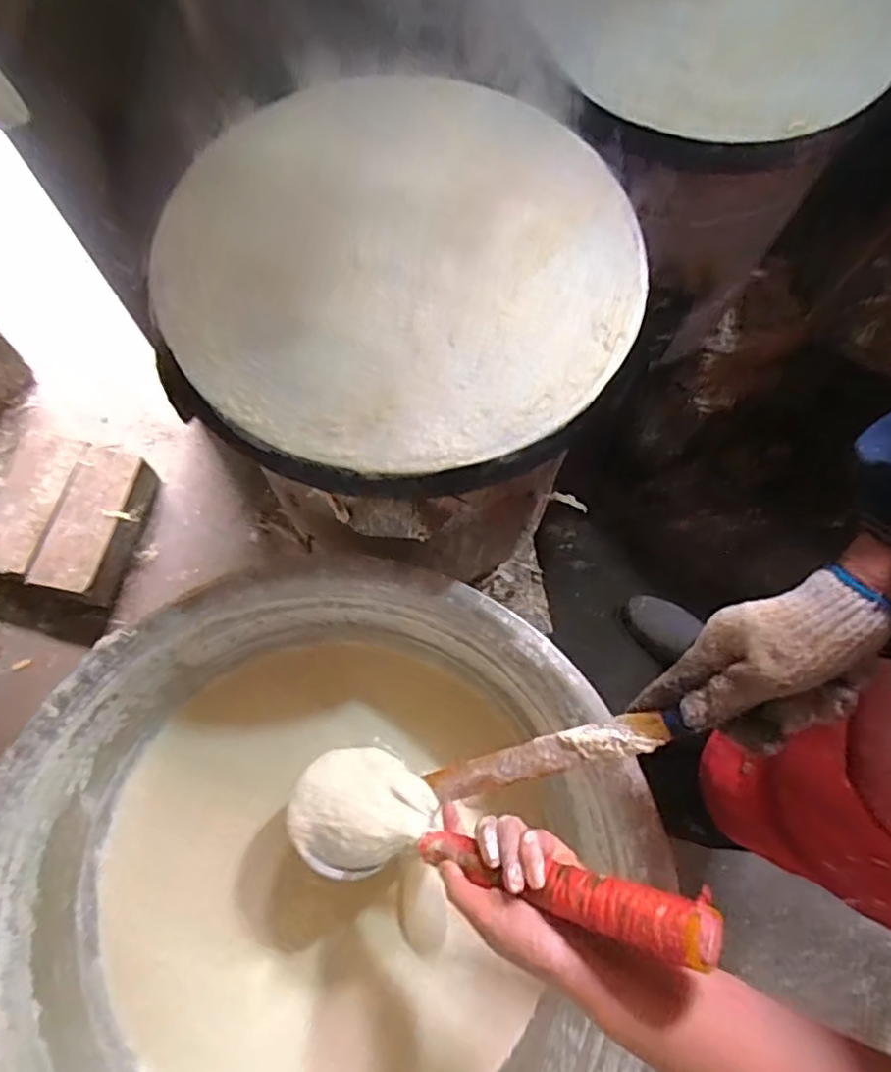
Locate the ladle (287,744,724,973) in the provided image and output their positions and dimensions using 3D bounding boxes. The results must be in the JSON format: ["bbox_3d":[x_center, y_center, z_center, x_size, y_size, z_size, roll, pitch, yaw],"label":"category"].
[{"bbox_3d":[0.011,0.226,0.457,0.062,0.356,0.100,30,66,-37],"label":"ladle"}]

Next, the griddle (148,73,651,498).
[{"bbox_3d":[-0.035,-0.217,0.508,0.369,0.041,0.369,1,71,-2],"label":"griddle"}]

